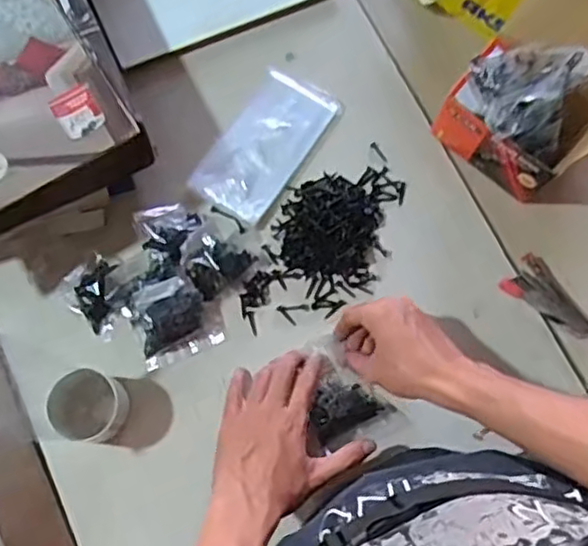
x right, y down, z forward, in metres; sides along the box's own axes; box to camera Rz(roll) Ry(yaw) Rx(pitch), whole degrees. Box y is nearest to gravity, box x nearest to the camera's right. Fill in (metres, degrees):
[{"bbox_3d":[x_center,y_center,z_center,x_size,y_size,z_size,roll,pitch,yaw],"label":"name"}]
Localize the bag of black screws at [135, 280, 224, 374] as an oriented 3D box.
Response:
[{"bbox_3d":[-0.108,0.043,0.611,0.075,0.024,0.070,-20,77,-7],"label":"bag of black screws"}]

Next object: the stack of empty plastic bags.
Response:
[{"bbox_3d":[-0.029,-0.130,0.660,0.083,0.021,0.157,33,76,7],"label":"stack of empty plastic bags"}]

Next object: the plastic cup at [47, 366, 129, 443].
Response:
[{"bbox_3d":[-0.182,0.115,0.581,0.062,0.047,0.059,0,77,-1],"label":"plastic cup"}]

